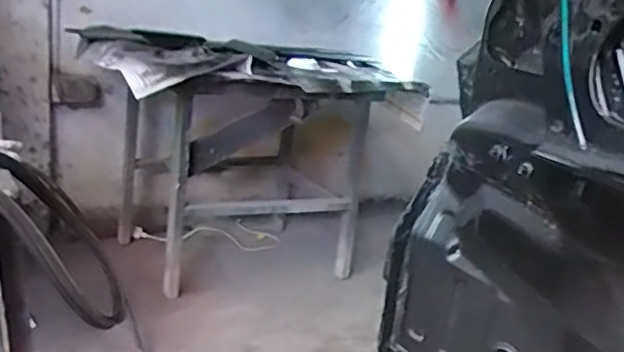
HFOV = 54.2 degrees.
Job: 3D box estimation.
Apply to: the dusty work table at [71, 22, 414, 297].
[{"bbox_3d":[-0.195,-0.078,1.802,0.883,0.635,0.589,-8,20,-42],"label":"dusty work table"}]

